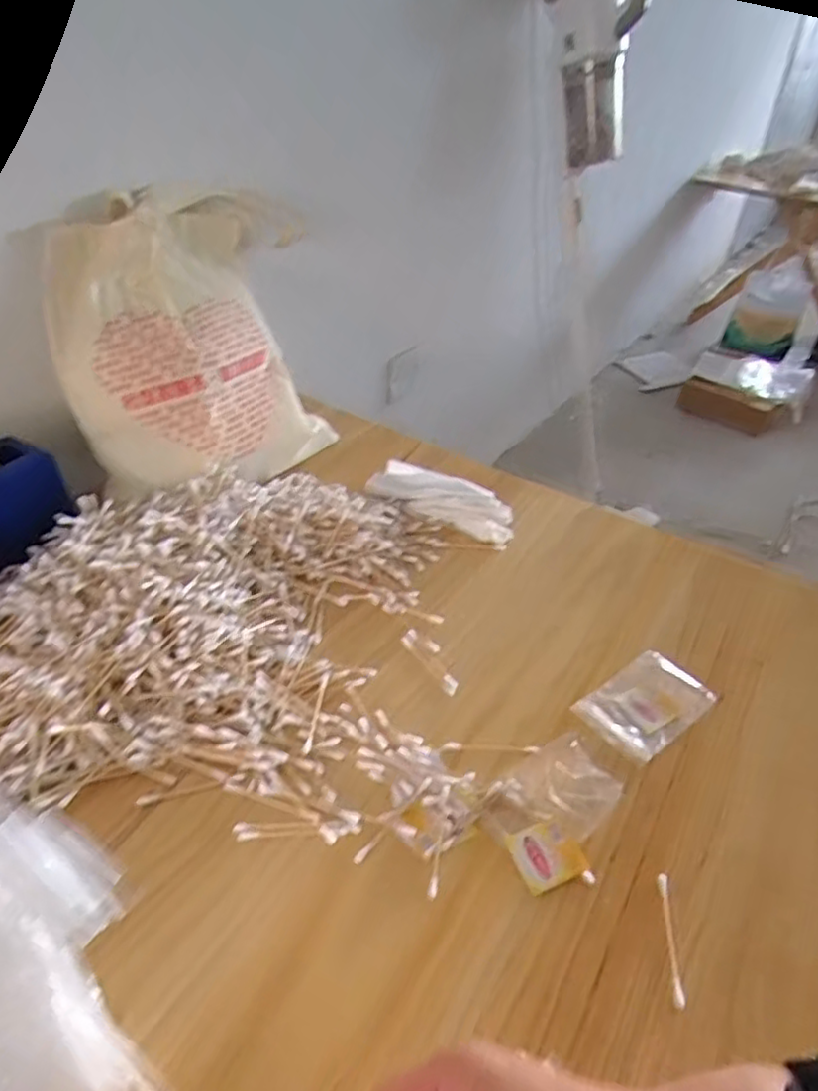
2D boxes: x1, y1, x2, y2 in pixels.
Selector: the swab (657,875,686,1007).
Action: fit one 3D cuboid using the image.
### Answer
[{"bbox_3d":[0.160,0.239,0.401,0.006,0.006,0.074,7,38,5],"label":"swab"}]

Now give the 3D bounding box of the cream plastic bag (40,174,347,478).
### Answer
[{"bbox_3d":[-0.234,-0.235,0.725,0.264,0.250,0.267,-8,39,-13],"label":"cream plastic bag"}]

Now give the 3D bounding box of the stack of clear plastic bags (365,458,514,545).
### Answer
[{"bbox_3d":[0.038,-0.059,0.726,0.175,0.034,0.063,20,42,21],"label":"stack of clear plastic bags"}]

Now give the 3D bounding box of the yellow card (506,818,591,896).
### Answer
[{"bbox_3d":[0.093,0.205,0.436,0.044,0.004,0.040,-13,41,-18],"label":"yellow card"}]

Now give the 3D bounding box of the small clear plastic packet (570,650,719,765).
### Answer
[{"bbox_3d":[0.192,0.128,0.530,0.101,0.012,0.068,-24,45,-29],"label":"small clear plastic packet"}]

